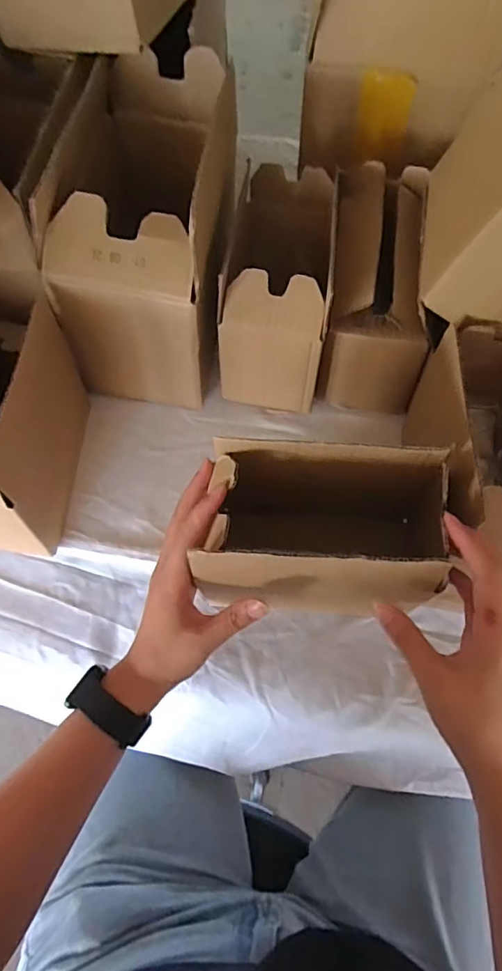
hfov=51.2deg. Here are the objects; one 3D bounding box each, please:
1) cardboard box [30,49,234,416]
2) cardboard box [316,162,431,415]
[{"bbox_3d":[-0.098,-0.245,0.511,0.139,0.199,0.244,4,64,0],"label":"cardboard box"},{"bbox_3d":[0.123,-0.195,0.531,0.095,0.141,0.189,8,64,2],"label":"cardboard box"}]

